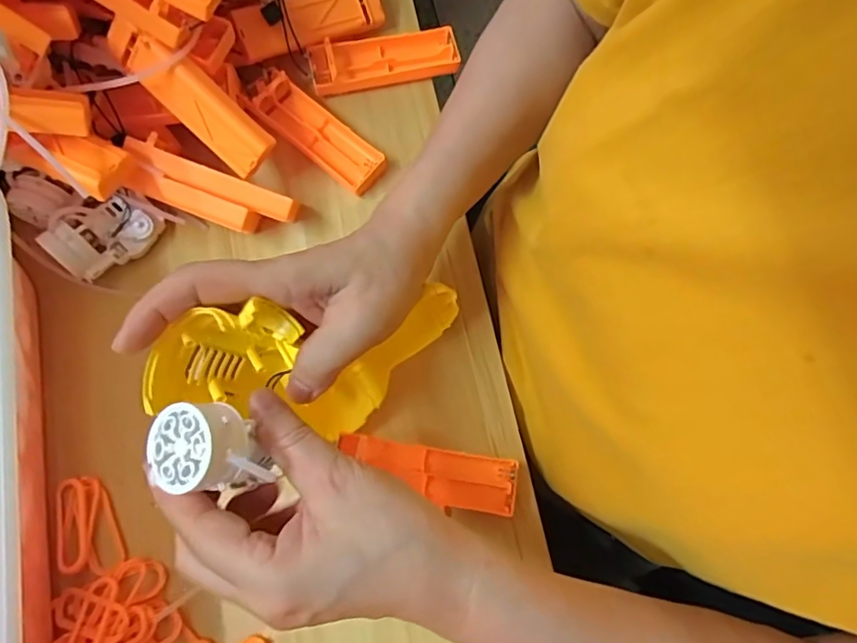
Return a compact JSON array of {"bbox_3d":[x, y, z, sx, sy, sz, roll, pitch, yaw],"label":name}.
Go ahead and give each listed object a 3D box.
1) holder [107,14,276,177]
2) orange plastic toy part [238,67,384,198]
[{"bbox_3d":[-0.143,-0.137,0.335,0.109,0.027,0.028,41,77,-13],"label":"holder"},{"bbox_3d":[-0.079,-0.134,0.389,0.106,0.018,0.033,39,78,8],"label":"orange plastic toy part"}]

